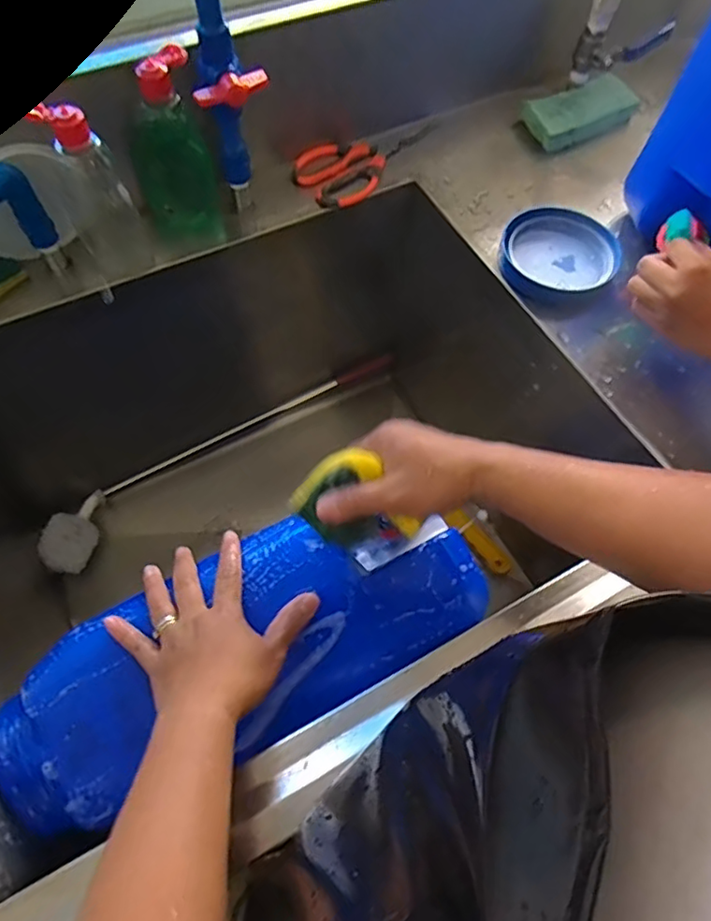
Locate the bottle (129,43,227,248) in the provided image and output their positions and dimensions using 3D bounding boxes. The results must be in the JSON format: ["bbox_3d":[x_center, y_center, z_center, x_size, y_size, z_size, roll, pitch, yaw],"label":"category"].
[{"bbox_3d":[-0.183,-0.297,0.591,0.073,0.194,0.039,-15,65,-11],"label":"bottle"}]

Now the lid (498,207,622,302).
[{"bbox_3d":[0.211,-0.217,0.623,0.122,0.024,0.113,1,63,-2],"label":"lid"}]

